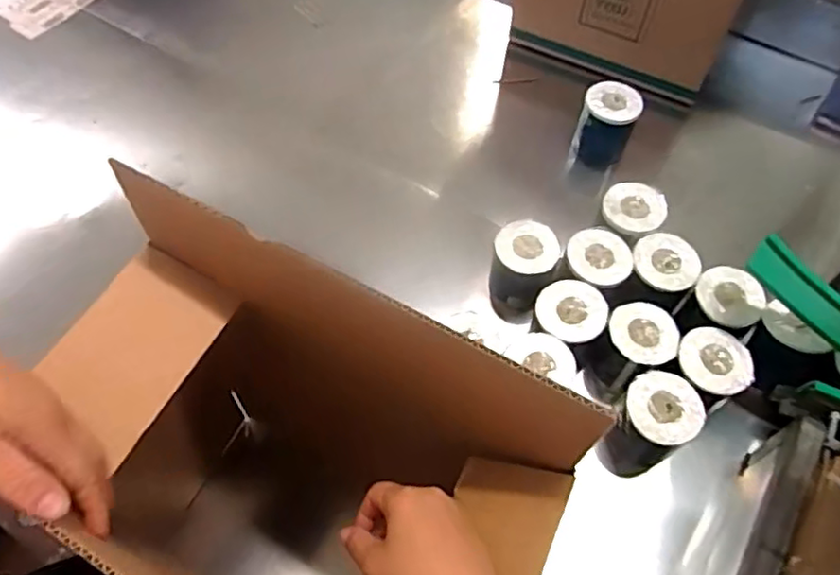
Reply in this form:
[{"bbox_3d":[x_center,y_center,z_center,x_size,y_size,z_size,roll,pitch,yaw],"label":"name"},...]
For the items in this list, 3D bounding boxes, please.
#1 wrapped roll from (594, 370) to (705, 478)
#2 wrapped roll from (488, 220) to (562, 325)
[{"bbox_3d":[0.298,0.183,0.846,0.101,0.136,0.092,0,59,0],"label":"wrapped roll"},{"bbox_3d":[0.152,-0.022,0.963,0.092,0.120,0.109,17,61,10],"label":"wrapped roll"}]

